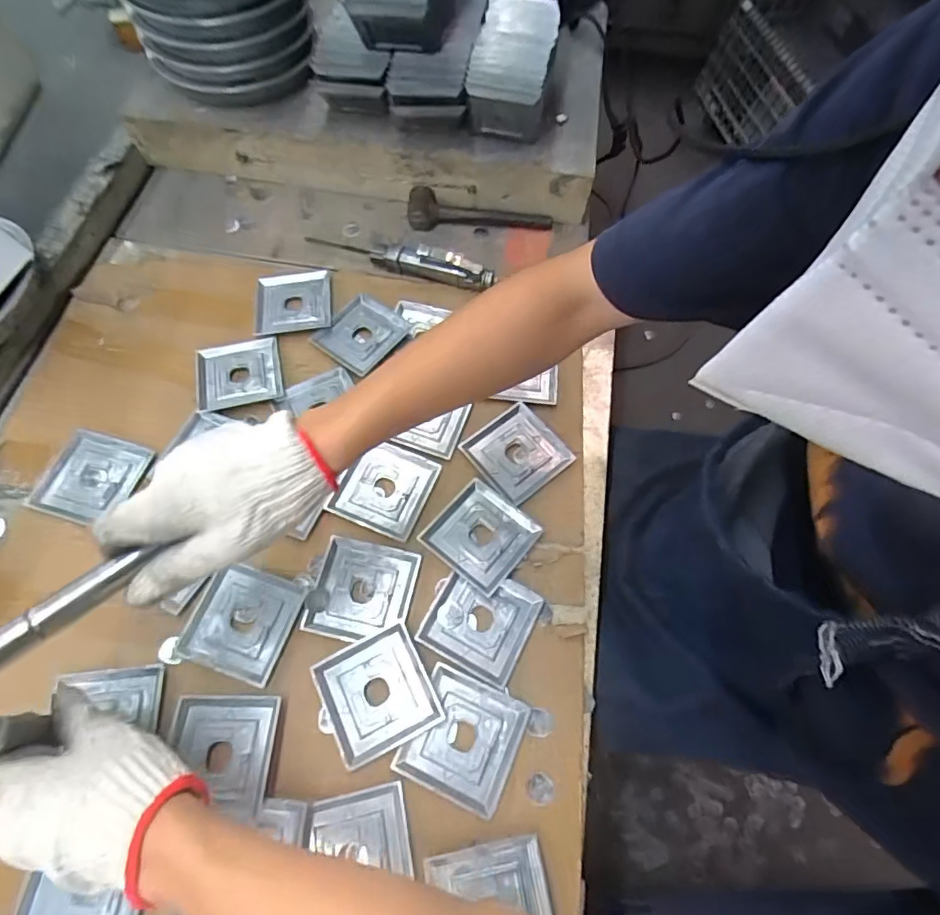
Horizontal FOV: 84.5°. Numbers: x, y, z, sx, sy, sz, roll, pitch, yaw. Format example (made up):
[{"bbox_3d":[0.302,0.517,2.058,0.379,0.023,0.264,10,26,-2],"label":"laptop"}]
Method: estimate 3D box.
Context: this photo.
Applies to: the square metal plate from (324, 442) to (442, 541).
[{"bbox_3d":[-0.086,0.029,0.527,0.087,0.008,0.088,23,67,8],"label":"square metal plate"}]

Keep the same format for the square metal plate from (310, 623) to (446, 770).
[{"bbox_3d":[-0.081,0.204,0.449,0.089,0.009,0.089,-24,69,-12],"label":"square metal plate"}]

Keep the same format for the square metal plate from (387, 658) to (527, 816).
[{"bbox_3d":[-0.005,0.237,0.440,0.089,0.008,0.090,23,67,8],"label":"square metal plate"}]

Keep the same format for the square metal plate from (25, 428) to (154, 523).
[{"bbox_3d":[-0.384,0.020,0.527,0.092,0.011,0.087,17,66,6],"label":"square metal plate"}]

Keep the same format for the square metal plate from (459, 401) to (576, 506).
[{"bbox_3d":[0.051,-0.007,0.550,0.089,0.008,0.090,-39,72,-17],"label":"square metal plate"}]

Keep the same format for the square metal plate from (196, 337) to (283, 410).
[{"bbox_3d":[-0.261,-0.094,0.582,0.095,0.011,0.088,-11,66,-7],"label":"square metal plate"}]

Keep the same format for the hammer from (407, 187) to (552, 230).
[{"bbox_3d":[0.013,-0.323,0.683,0.186,0.040,0.043,4,65,0],"label":"hammer"}]

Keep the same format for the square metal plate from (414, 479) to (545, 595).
[{"bbox_3d":[0.012,0.075,0.510,0.088,0.008,0.088,37,69,14],"label":"square metal plate"}]

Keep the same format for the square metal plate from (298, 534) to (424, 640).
[{"bbox_3d":[-0.101,0.124,0.486,0.092,0.005,0.088,12,66,3],"label":"square metal plate"}]

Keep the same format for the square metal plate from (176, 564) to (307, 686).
[{"bbox_3d":[-0.207,0.149,0.473,0.090,0.007,0.090,17,66,6],"label":"square metal plate"}]

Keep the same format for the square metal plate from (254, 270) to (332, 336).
[{"bbox_3d":[-0.214,-0.190,0.625,0.087,0.013,0.097,-7,66,-5],"label":"square metal plate"}]

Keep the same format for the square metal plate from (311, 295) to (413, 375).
[{"bbox_3d":[-0.126,-0.143,0.605,0.084,0.014,0.087,35,69,13],"label":"square metal plate"}]

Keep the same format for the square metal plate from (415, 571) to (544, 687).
[{"bbox_3d":[0.010,0.150,0.479,0.090,0.008,0.086,26,67,10],"label":"square metal plate"}]

